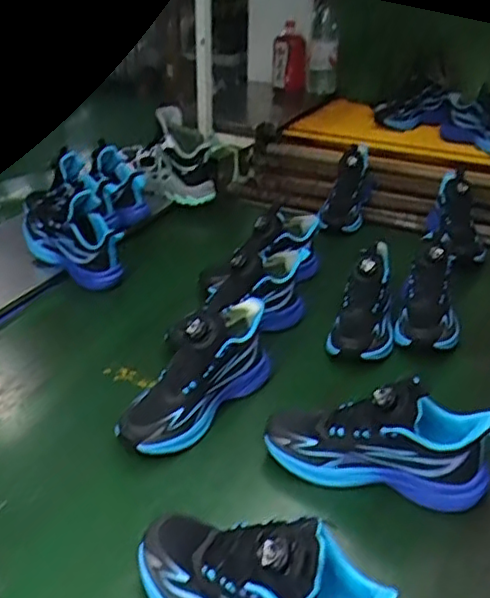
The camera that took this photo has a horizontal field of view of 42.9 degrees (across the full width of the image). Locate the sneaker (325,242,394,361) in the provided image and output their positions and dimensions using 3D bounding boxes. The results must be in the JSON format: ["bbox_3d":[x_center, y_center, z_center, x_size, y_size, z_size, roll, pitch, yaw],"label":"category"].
[{"bbox_3d":[0.182,0.003,0.914,0.086,0.083,0.196,11,67,18],"label":"sneaker"}]

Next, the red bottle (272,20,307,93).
[{"bbox_3d":[0.119,-0.640,1.653,0.089,0.166,0.056,1,29,1],"label":"red bottle"}]

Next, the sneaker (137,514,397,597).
[{"bbox_3d":[0.015,0.237,0.517,0.239,0.115,0.083,13,32,21],"label":"sneaker"}]

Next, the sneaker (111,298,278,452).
[{"bbox_3d":[-0.057,0.088,0.758,0.078,0.135,0.226,20,35,31],"label":"sneaker"}]

